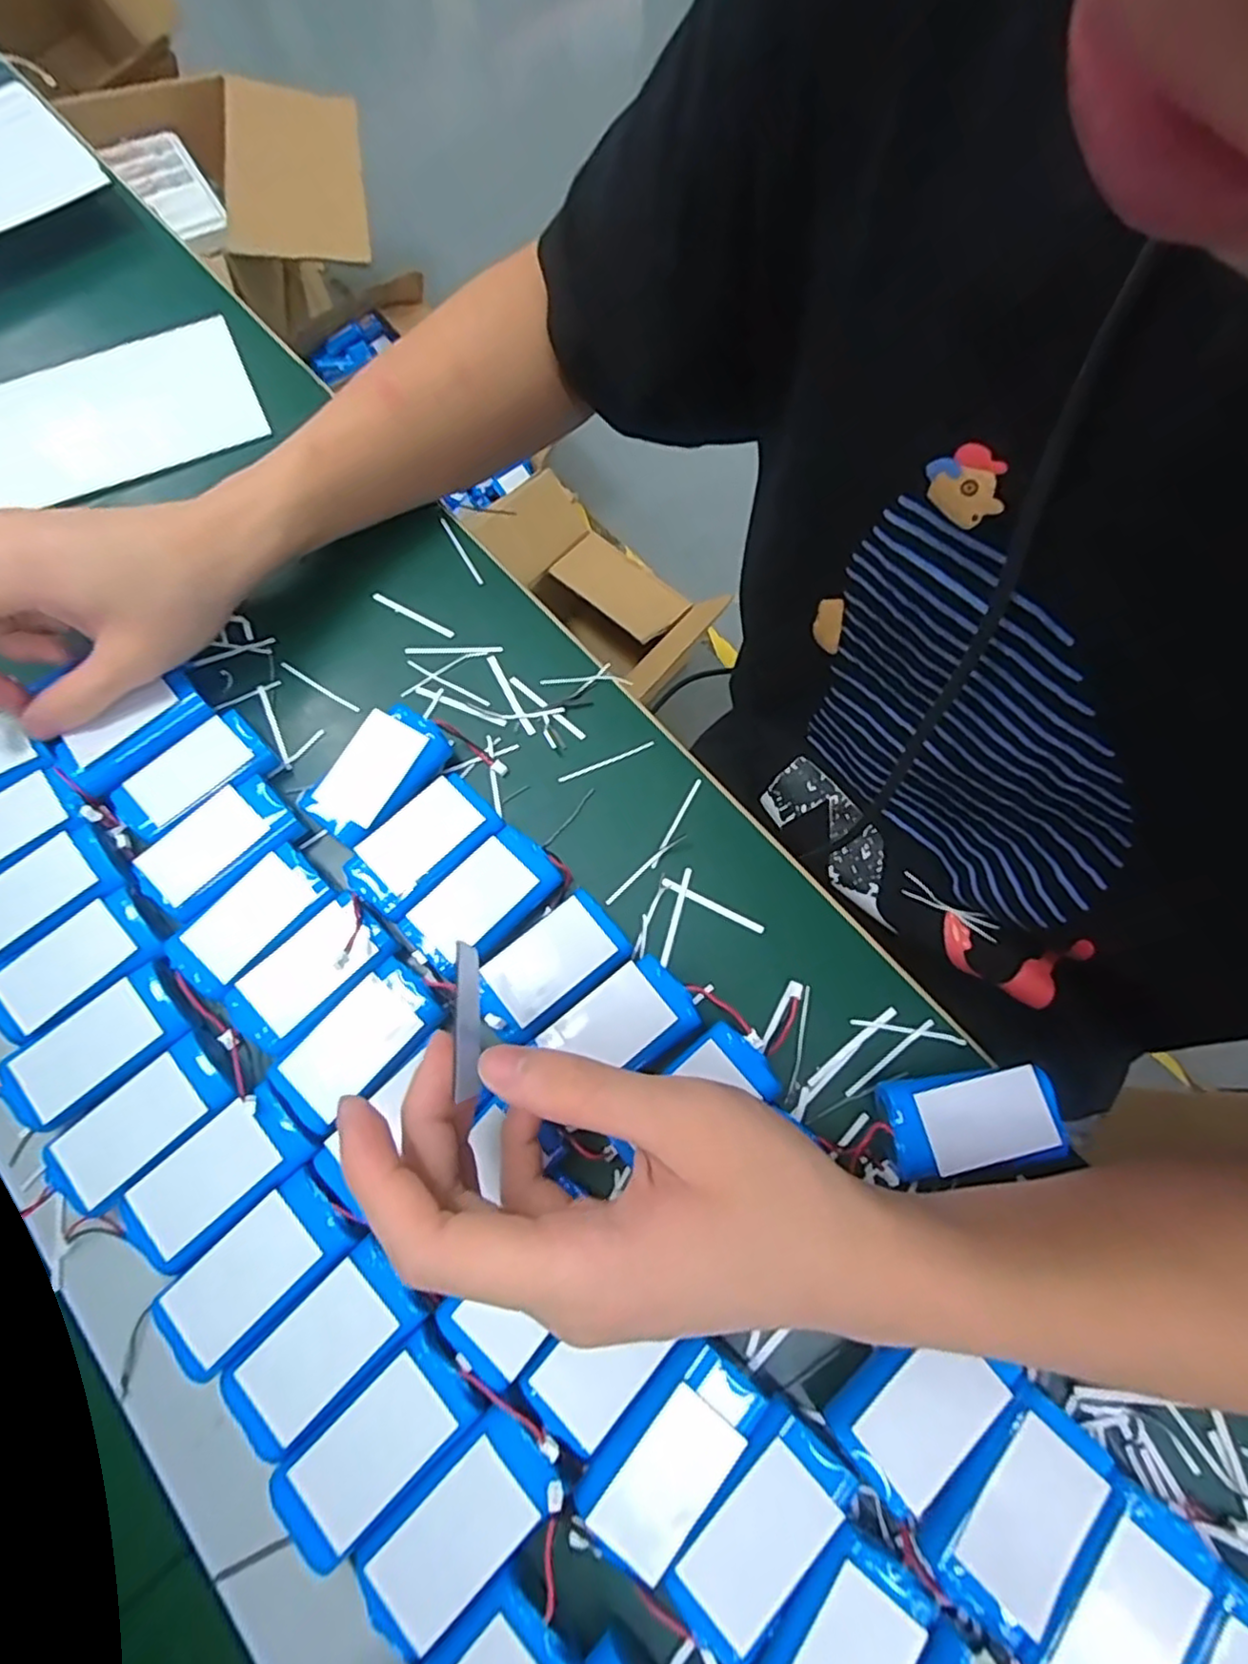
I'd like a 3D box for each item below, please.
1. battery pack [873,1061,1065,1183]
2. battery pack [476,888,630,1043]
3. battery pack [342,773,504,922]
[{"bbox_3d":[0.137,0.116,0.272,0.067,0.024,0.035,-5,69,-5],"label":"battery pack"},{"bbox_3d":[-0.032,0.058,0.289,0.064,0.018,0.036,-36,74,-15],"label":"battery pack"},{"bbox_3d":[-0.090,0.008,0.307,0.037,0.016,0.067,42,72,13],"label":"battery pack"}]

